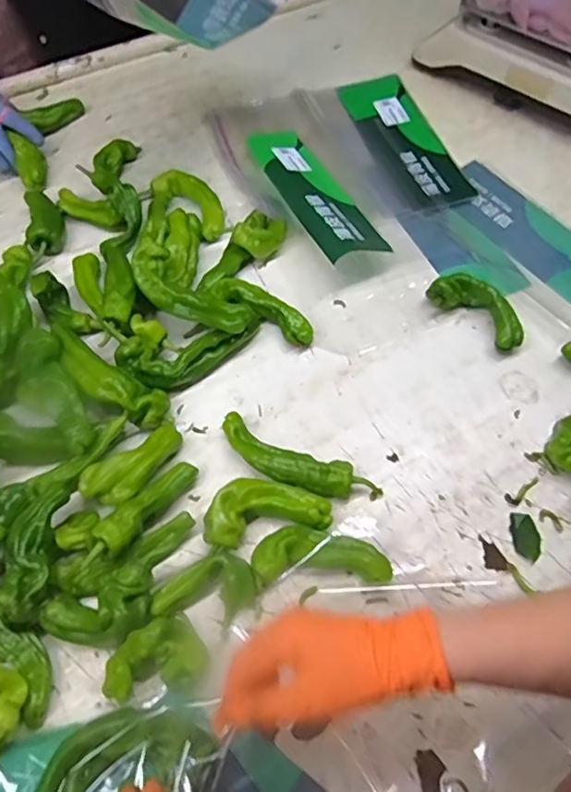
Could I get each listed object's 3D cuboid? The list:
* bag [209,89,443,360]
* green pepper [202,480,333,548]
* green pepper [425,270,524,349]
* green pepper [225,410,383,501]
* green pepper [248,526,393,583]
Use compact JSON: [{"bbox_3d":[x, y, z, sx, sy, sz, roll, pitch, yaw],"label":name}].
[{"bbox_3d":[0.039,-0.277,0.780,0.173,0.042,0.474,-23,64,-12],"label":"bag"},{"bbox_3d":[-0.021,0.114,0.575,0.125,0.036,0.063,-11,62,-6],"label":"green pepper"},{"bbox_3d":[0.237,-0.105,0.698,0.123,0.041,0.048,39,68,19],"label":"green pepper"},{"bbox_3d":[0.010,0.072,0.601,0.180,0.033,0.048,23,64,12],"label":"green pepper"},{"bbox_3d":[0.034,0.153,0.549,0.126,0.034,0.050,1,61,0],"label":"green pepper"}]

